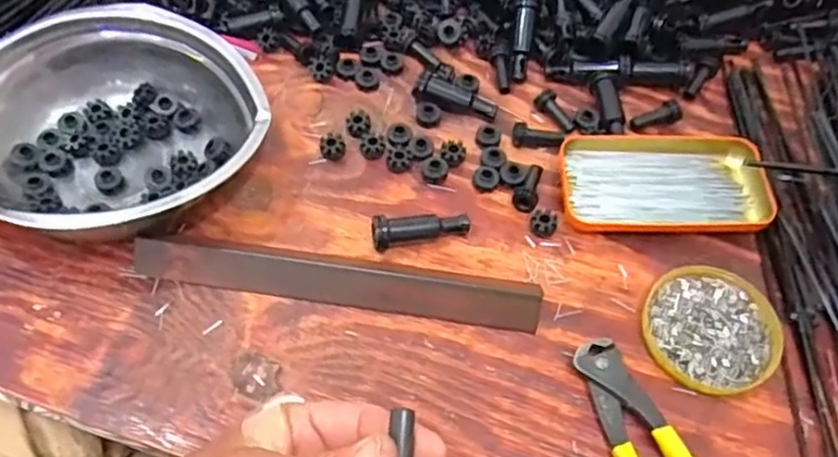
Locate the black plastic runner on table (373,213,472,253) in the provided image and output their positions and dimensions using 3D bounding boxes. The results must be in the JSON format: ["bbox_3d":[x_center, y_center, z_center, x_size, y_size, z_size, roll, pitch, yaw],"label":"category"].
[{"bbox_3d":[0.001,0.000,0.446,0.067,0.023,0.019,-13,60,-10],"label":"black plastic runner on table"}]

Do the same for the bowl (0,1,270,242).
[{"bbox_3d":[-0.214,-0.066,0.453,0.210,0.065,0.171,-5,59,-5],"label":"bowl"}]

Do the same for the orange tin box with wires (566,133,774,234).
[{"bbox_3d":[0.173,-0.037,0.473,0.141,0.015,0.081,1,58,-1],"label":"orange tin box with wires"}]

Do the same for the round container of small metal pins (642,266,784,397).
[{"bbox_3d":[0.185,0.062,0.413,0.081,0.019,0.078,1,58,-1],"label":"round container of small metal pins"}]

